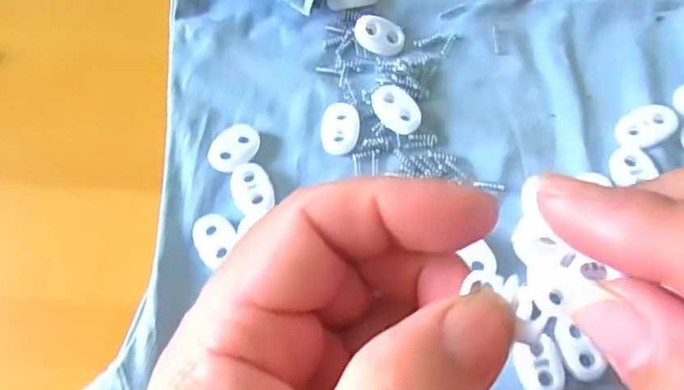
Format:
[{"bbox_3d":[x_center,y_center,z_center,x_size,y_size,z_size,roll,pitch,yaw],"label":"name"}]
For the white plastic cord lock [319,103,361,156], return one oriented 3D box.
[{"bbox_3d":[-0.001,-0.027,0.238,0.015,0.004,0.023,7,69,4],"label":"white plastic cord lock"}]

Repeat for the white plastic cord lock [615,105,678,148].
[{"bbox_3d":[0.121,-0.027,0.230,0.022,0.008,0.016,-27,70,-9],"label":"white plastic cord lock"}]

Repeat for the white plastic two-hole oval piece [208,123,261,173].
[{"bbox_3d":[-0.044,-0.019,0.236,0.015,0.005,0.023,41,75,16],"label":"white plastic two-hole oval piece"}]

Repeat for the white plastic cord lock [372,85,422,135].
[{"bbox_3d":[0.022,-0.035,0.236,0.015,0.007,0.022,-38,72,-12],"label":"white plastic cord lock"}]

